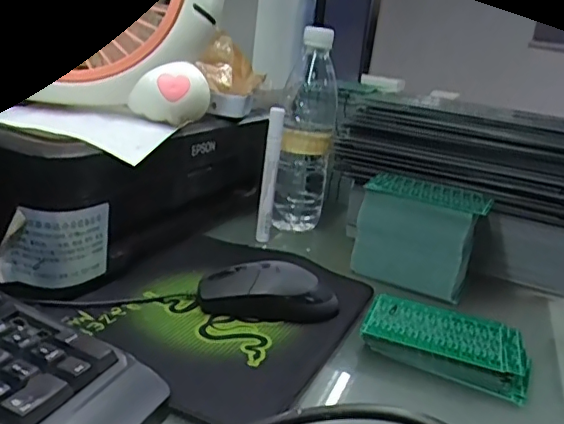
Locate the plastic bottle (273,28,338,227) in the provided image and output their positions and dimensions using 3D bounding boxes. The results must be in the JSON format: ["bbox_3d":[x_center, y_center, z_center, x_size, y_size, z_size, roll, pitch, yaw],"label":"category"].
[{"bbox_3d":[0.028,-0.091,0.642,0.057,0.223,0.055,6,18,-5],"label":"plastic bottle"}]

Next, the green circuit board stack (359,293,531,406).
[{"bbox_3d":[0.124,0.099,0.426,0.119,0.025,0.067,14,19,19],"label":"green circuit board stack"}]

